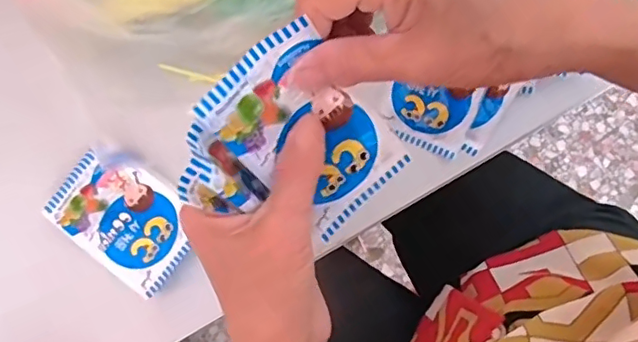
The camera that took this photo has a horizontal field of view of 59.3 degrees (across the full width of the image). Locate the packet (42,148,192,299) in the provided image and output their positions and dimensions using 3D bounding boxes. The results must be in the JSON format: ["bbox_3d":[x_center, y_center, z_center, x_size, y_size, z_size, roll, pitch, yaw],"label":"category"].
[{"bbox_3d":[-0.137,0.031,0.398,0.101,0.007,0.070,38,82,7],"label":"packet"}]

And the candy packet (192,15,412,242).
[{"bbox_3d":[-0.004,-0.016,0.272,0.061,0.009,0.103,-45,123,-4],"label":"candy packet"}]

